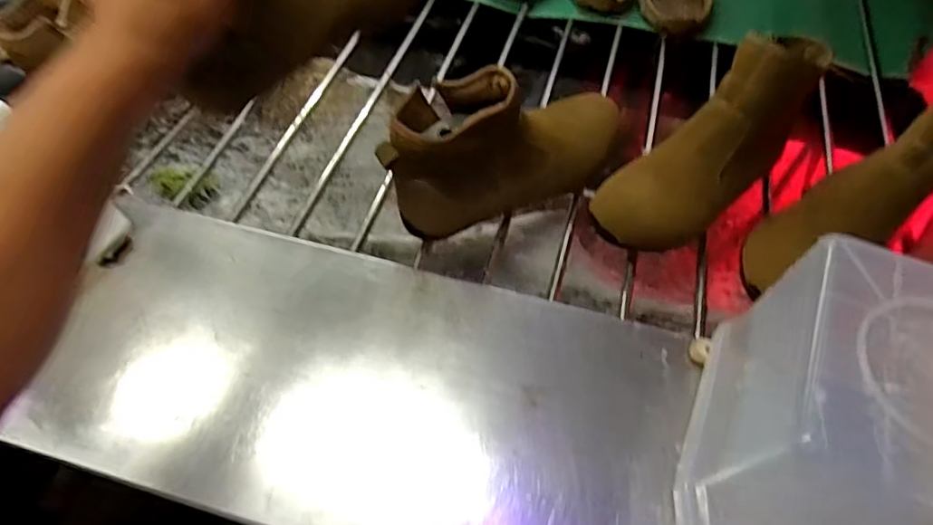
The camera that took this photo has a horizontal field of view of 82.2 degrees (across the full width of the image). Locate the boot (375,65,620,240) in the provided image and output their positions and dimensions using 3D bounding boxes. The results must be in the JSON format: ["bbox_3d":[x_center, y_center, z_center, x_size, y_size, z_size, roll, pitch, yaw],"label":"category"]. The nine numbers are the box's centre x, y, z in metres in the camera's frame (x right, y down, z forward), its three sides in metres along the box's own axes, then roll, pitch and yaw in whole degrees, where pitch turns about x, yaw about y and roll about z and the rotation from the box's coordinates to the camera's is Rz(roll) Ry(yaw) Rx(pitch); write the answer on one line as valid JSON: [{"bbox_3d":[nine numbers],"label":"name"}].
[{"bbox_3d":[0.044,-0.122,0.535,0.259,0.147,0.073,-19,59,-13],"label":"boot"}]

